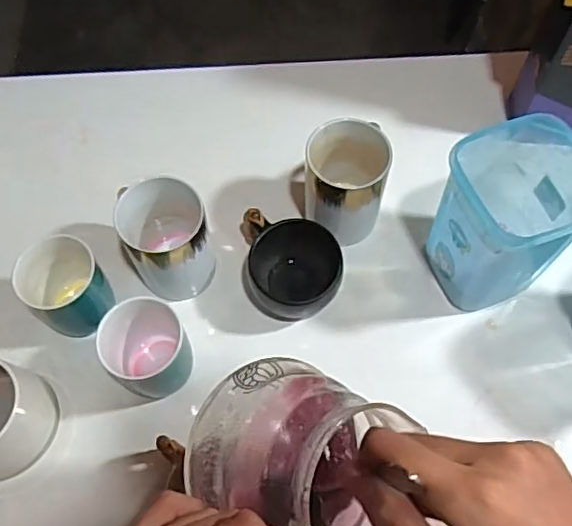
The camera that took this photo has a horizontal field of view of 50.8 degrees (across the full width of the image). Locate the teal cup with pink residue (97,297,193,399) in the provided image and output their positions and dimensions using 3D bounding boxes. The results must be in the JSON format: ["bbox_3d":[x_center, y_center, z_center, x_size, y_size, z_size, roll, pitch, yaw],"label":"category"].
[{"bbox_3d":[-0.115,0.066,0.496,0.066,0.086,0.071,0,64,1],"label":"teal cup with pink residue"}]

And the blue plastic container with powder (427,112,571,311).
[{"bbox_3d":[0.177,-0.033,0.499,0.092,0.151,0.098,-22,66,-9],"label":"blue plastic container with powder"}]

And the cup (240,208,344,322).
[{"bbox_3d":[0.005,0.000,0.540,0.091,0.055,0.085,0,64,1],"label":"cup"}]

